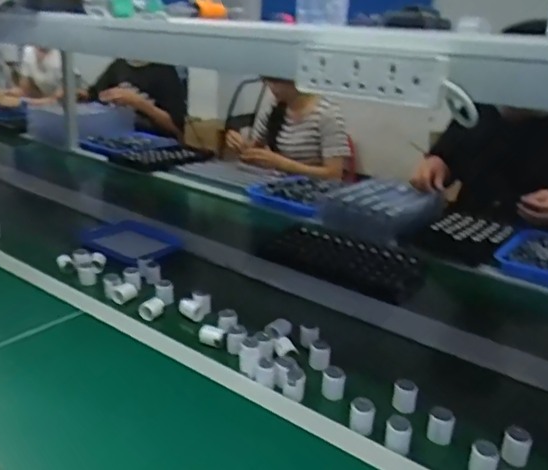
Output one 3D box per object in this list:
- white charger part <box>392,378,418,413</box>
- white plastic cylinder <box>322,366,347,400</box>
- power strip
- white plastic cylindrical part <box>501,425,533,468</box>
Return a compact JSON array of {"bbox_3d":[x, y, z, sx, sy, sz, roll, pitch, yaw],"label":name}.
[{"bbox_3d":[0.191,0.233,0.824,0.033,0.041,0.033,10,24,16],"label":"white charger part"},{"bbox_3d":[0.089,0.221,0.848,0.033,0.038,0.033,6,23,7],"label":"white plastic cylinder"},{"bbox_3d":[0.095,-0.167,0.574,0.166,0.055,0.023,20,28,34],"label":"power strip"},{"bbox_3d":[0.318,0.276,0.740,0.033,0.046,0.031,15,25,26],"label":"white plastic cylindrical part"}]

